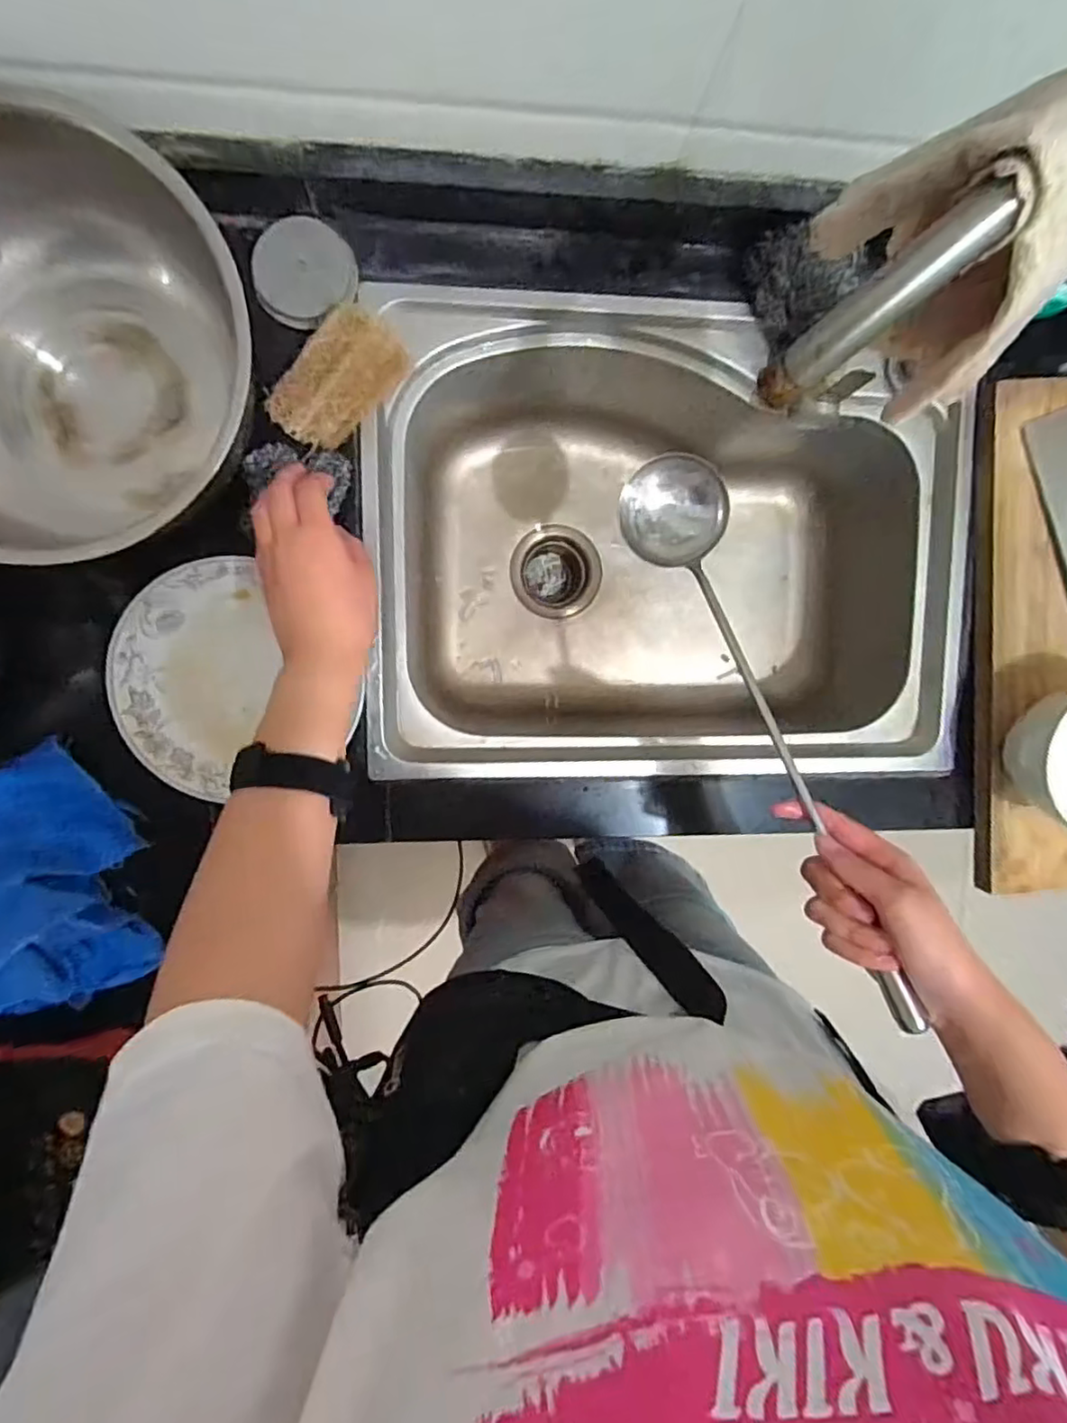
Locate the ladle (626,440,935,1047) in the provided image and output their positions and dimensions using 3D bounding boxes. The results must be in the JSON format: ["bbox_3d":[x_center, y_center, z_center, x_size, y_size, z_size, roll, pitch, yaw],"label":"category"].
[{"bbox_3d":[0.156,-0.001,0.439,0.072,0.046,0.416,-16,73,-4],"label":"ladle"}]

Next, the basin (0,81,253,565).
[{"bbox_3d":[-0.333,-0.239,0.453,0.240,0.126,0.257,-1,95,-6],"label":"basin"}]

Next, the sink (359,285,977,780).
[{"bbox_3d":[0.125,-0.151,0.665,0.559,0.241,0.426,0,95,-6],"label":"sink"}]

